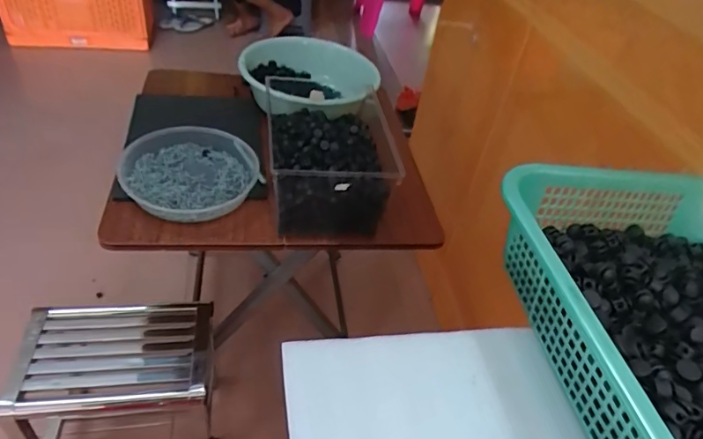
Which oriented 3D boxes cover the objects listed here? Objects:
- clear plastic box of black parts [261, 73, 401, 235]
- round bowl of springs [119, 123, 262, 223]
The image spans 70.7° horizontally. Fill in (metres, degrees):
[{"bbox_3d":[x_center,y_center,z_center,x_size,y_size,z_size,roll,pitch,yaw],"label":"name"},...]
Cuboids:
[{"bbox_3d":[-0.035,-0.135,0.900,0.215,0.128,0.341,0,42,-10],"label":"clear plastic box of black parts"},{"bbox_3d":[-0.280,-0.083,0.878,0.226,0.043,0.243,5,41,-5],"label":"round bowl of springs"}]

